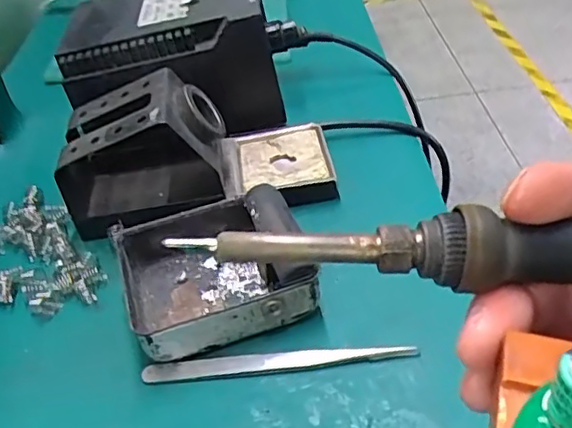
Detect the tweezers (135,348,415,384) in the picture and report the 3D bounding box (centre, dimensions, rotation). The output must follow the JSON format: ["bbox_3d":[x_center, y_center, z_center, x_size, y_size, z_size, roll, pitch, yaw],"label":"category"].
[{"bbox_3d":[-0.004,0.068,0.287,0.126,0.009,0.012,-7,39,3],"label":"tweezers"}]

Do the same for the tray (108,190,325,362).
[{"bbox_3d":[-0.038,0.027,0.319,0.092,0.038,0.090,-18,40,-10],"label":"tray"}]

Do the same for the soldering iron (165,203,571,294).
[{"bbox_3d":[0.065,0.009,0.156,0.185,0.014,0.014,0,39,2],"label":"soldering iron"}]

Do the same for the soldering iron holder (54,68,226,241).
[{"bbox_3d":[-0.088,-0.038,0.375,0.096,0.070,0.069,-9,39,-4],"label":"soldering iron holder"}]

